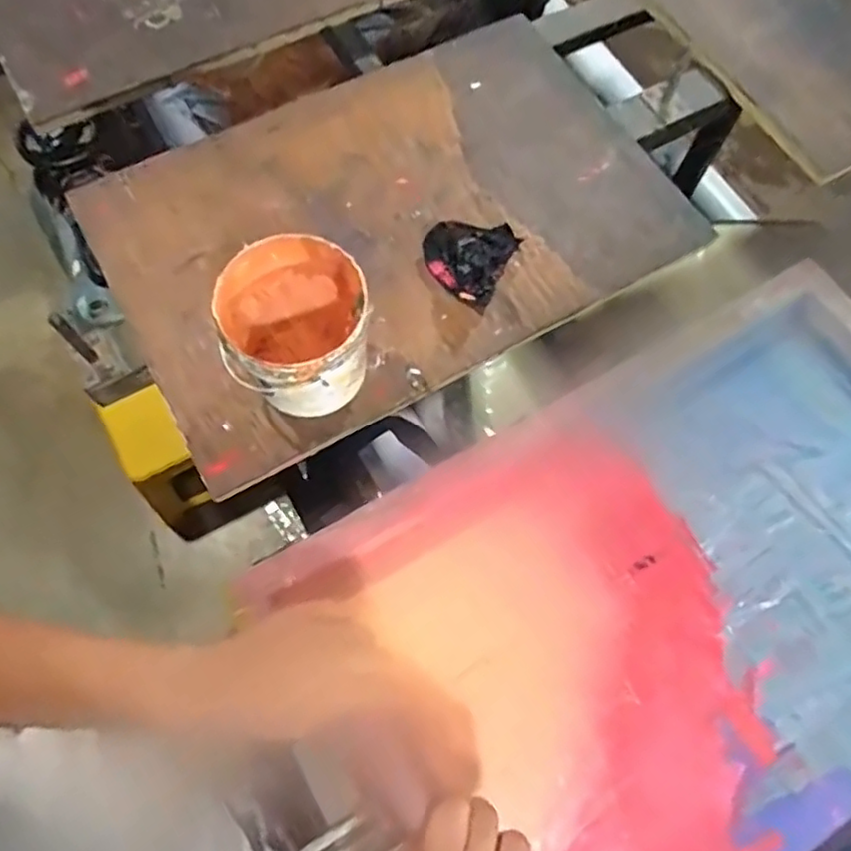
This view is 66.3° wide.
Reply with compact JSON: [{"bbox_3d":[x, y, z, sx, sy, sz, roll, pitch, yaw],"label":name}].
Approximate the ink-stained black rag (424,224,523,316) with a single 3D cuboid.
[{"bbox_3d":[0.043,-0.182,0.668,0.089,0.043,0.100,26,69,8],"label":"ink-stained black rag"}]

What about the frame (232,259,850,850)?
[{"bbox_3d":[0.229,0.161,0.553,0.647,0.044,0.463,-28,71,-14],"label":"frame"}]

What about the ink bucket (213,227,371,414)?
[{"bbox_3d":[-0.115,-0.077,0.574,0.115,0.118,0.124,1,70,-3],"label":"ink bucket"}]

